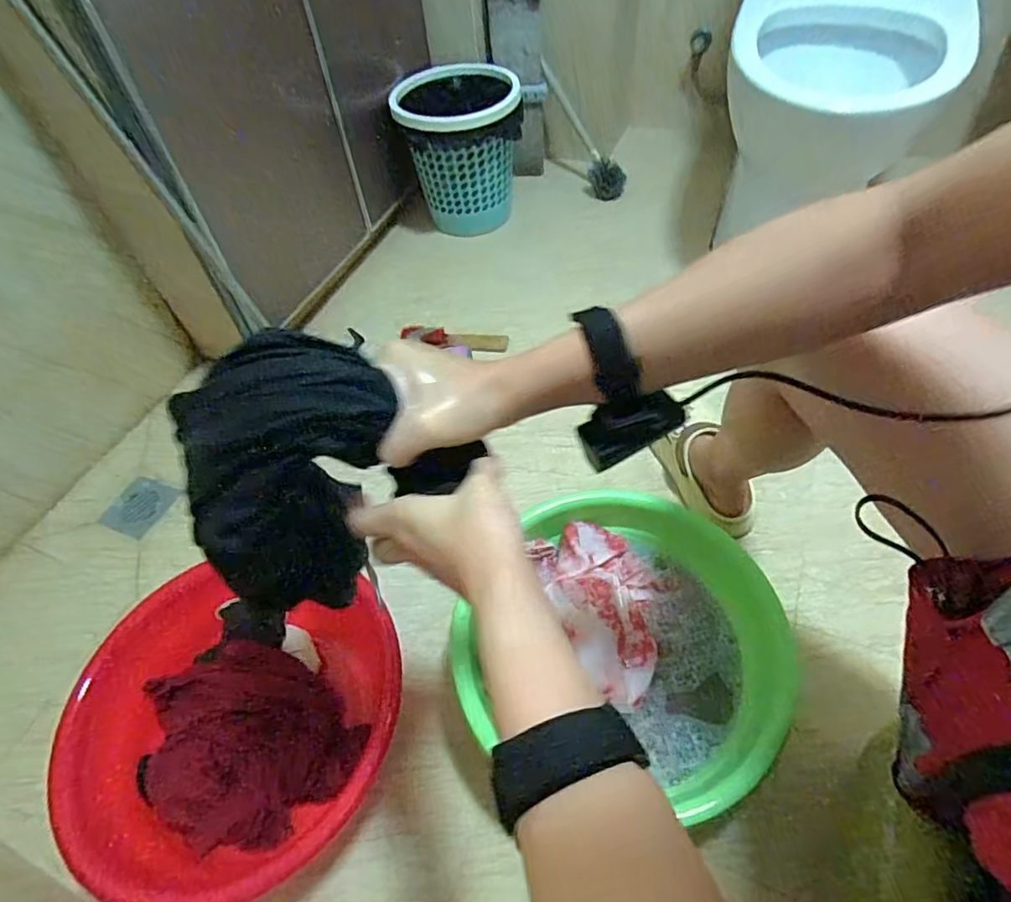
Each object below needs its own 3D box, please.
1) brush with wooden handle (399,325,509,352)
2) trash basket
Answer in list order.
[{"bbox_3d":[-0.100,-0.217,1.107,0.209,0.034,0.039,5,54,9],"label":"brush with wooden handle"},{"bbox_3d":[-0.093,-0.650,1.279,0.258,0.291,0.271,-6,53,1],"label":"trash basket"}]

